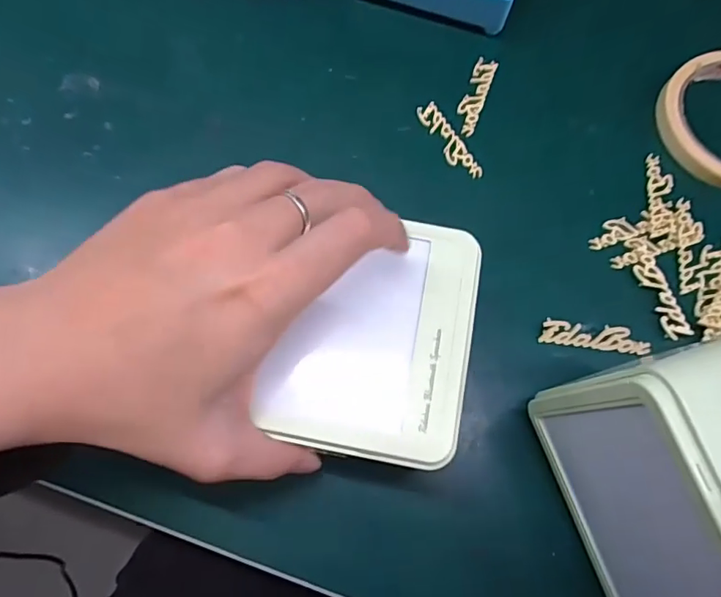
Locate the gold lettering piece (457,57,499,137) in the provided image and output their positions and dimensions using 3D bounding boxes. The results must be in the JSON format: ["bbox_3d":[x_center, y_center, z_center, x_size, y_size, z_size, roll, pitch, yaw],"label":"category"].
[{"bbox_3d":[0.070,-0.124,0.311,0.013,0.004,0.057,20,73,5],"label":"gold lettering piece"}]

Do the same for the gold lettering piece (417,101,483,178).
[{"bbox_3d":[0.052,-0.093,0.301,0.015,0.004,0.054,-27,75,-10],"label":"gold lettering piece"}]

